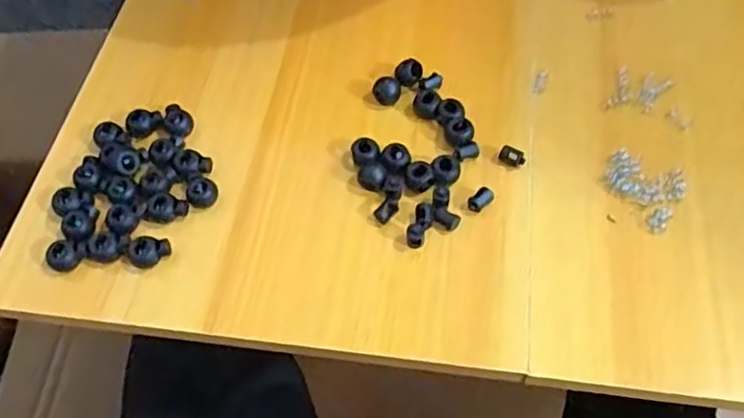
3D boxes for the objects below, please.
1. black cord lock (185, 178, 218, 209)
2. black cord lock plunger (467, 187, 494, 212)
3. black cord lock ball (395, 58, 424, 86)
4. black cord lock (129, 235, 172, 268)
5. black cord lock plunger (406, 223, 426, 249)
[{"bbox_3d":[-0.099,-0.009,0.373,0.018,0.012,0.014,-26,60,-12],"label":"black cord lock"},{"bbox_3d":[0.061,-0.005,0.361,0.014,0.007,0.009,-38,63,-18],"label":"black cord lock plunger"},{"bbox_3d":[0.024,-0.084,0.407,0.017,0.015,0.017,-2,58,3],"label":"black cord lock ball"},{"bbox_3d":[-0.122,0.023,0.352,0.022,0.012,0.017,-35,62,-17],"label":"black cord lock"},{"bbox_3d":[0.024,0.014,0.347,0.010,0.016,0.009,0,58,4],"label":"black cord lock plunger"}]

